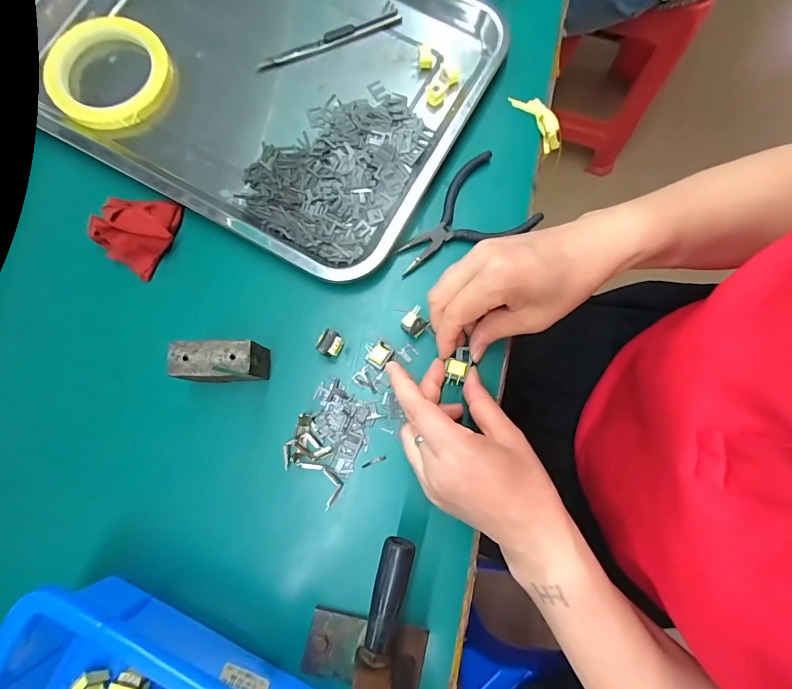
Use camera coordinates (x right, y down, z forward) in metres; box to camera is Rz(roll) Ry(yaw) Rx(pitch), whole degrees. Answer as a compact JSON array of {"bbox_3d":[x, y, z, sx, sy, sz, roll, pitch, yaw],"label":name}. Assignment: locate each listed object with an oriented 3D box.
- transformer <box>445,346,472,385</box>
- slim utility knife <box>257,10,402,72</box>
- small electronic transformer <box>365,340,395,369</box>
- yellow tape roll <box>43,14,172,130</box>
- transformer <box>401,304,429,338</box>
[{"bbox_3d":[0.048,0.015,0.295,0.016,0.009,0.029,16,78,3],"label":"transformer"},{"bbox_3d":[-0.061,-0.279,0.359,0.139,0.007,0.016,-23,81,-5],"label":"slim utility knife"},{"bbox_3d":[-0.014,0.007,0.300,0.019,0.012,0.020,33,81,5],"label":"small electronic transformer"},{"bbox_3d":[-0.253,-0.241,0.345,0.096,0.019,0.100,0,80,-1],"label":"yellow tape roll"},{"bbox_3d":[0.015,-0.016,0.304,0.019,0.019,0.019,-41,83,-7],"label":"transformer"}]

